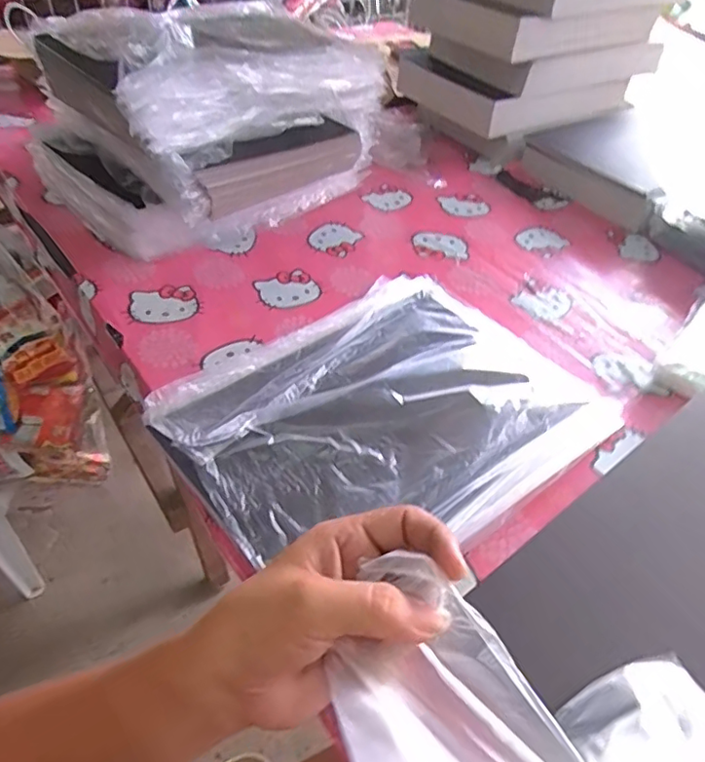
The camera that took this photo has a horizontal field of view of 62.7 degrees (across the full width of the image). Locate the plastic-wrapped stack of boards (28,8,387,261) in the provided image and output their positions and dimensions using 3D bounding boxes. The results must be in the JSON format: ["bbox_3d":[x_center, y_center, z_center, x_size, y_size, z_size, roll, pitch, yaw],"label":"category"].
[{"bbox_3d":[-0.210,-0.380,0.836,0.412,0.233,0.372,-30,54,-30],"label":"plastic-wrapped stack of boards"}]

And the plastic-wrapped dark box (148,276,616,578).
[{"bbox_3d":[0.043,0.030,0.581,0.312,0.041,0.392,36,52,27],"label":"plastic-wrapped dark box"}]

